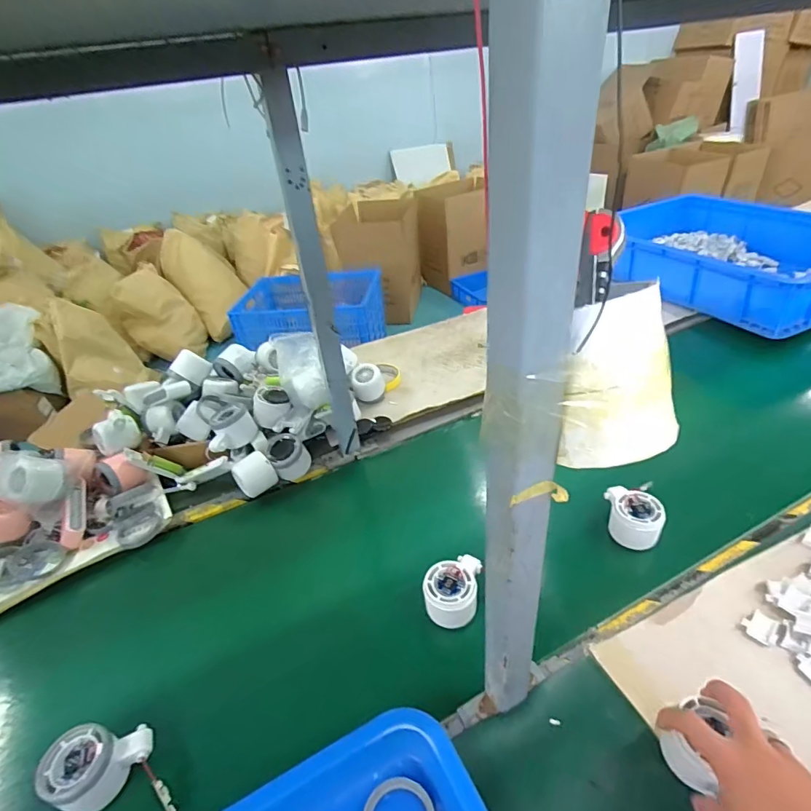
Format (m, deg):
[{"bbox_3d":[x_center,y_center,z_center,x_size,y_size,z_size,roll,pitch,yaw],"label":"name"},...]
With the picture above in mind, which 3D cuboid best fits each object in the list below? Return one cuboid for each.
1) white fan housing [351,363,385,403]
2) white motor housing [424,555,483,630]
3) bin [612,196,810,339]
[{"bbox_3d":[-0.067,-0.039,0.875,0.053,0.063,0.054,-10,35,-5],"label":"white fan housing"},{"bbox_3d":[0.054,0.211,0.541,0.058,0.046,0.061,5,37,16],"label":"white motor housing"},{"bbox_3d":[0.778,-0.388,1.180,0.449,0.115,0.634,-19,37,-16],"label":"bin"}]

